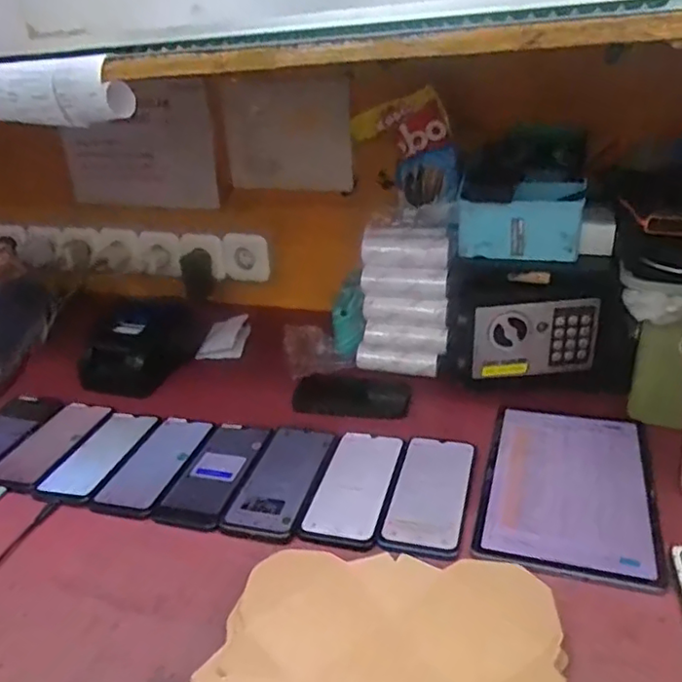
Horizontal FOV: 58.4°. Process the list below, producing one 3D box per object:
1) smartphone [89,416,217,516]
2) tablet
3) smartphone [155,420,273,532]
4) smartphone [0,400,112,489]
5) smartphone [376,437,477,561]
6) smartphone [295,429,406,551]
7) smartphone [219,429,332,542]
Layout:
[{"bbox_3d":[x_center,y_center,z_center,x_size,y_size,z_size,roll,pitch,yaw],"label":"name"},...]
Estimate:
[{"bbox_3d":[-0.210,0.140,0.699,0.075,0.012,0.160,4,28,15],"label":"smartphone"},{"bbox_3d":[0.234,0.143,0.627,0.160,0.015,0.244,6,29,19],"label":"tablet"},{"bbox_3d":[-0.139,0.144,0.686,0.075,0.008,0.171,4,28,15],"label":"smartphone"},{"bbox_3d":[-0.356,0.121,0.745,0.075,0.014,0.154,6,28,18],"label":"smartphone"},{"bbox_3d":[0.095,0.155,0.635,0.078,0.015,0.168,6,28,18],"label":"smartphone"},{"bbox_3d":[0.016,0.147,0.651,0.076,0.007,0.171,5,28,17],"label":"smartphone"},{"bbox_3d":[-0.061,0.145,0.667,0.077,0.007,0.176,4,28,16],"label":"smartphone"}]

